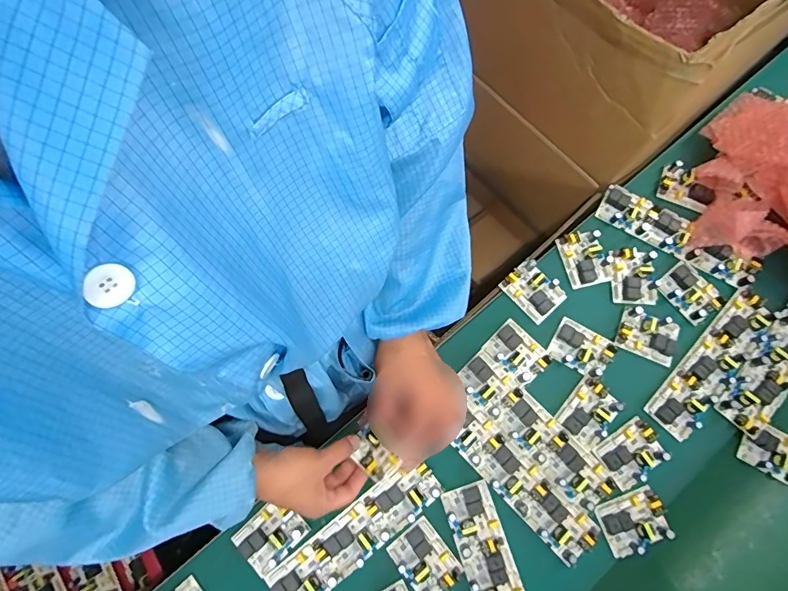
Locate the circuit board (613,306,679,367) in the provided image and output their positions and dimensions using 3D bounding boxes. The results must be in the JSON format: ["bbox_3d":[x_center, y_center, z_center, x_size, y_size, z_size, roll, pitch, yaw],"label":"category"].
[{"bbox_3d":[0.361,0.055,0.648,0.080,0.018,0.061,23,77,4],"label":"circuit board"}]

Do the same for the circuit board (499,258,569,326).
[{"bbox_3d":[0.202,-0.007,0.667,0.062,0.015,0.081,-40,80,-10],"label":"circuit board"}]

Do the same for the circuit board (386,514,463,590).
[{"bbox_3d":[0.039,0.327,0.562,0.062,0.020,0.079,-38,80,-10],"label":"circuit board"}]

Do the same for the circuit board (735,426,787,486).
[{"bbox_3d":[0.513,0.213,0.619,0.083,0.020,0.058,29,77,5],"label":"circuit board"}]

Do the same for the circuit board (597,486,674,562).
[{"bbox_3d":[0.307,0.286,0.579,0.083,0.016,0.064,-21,78,-7],"label":"circuit board"}]

